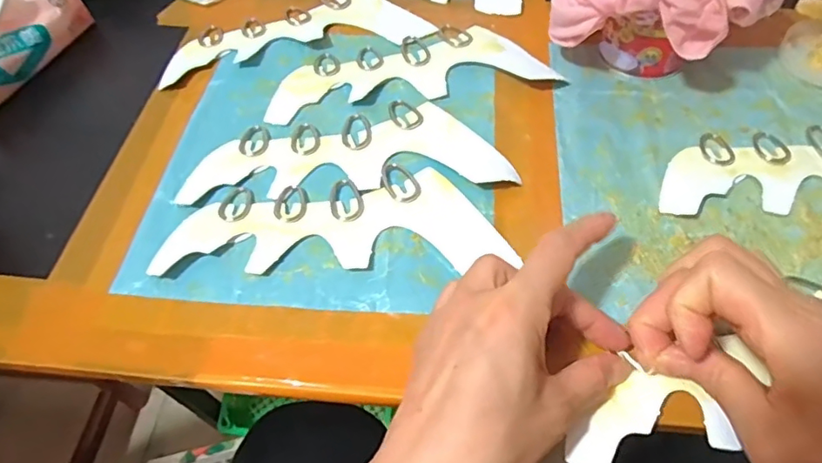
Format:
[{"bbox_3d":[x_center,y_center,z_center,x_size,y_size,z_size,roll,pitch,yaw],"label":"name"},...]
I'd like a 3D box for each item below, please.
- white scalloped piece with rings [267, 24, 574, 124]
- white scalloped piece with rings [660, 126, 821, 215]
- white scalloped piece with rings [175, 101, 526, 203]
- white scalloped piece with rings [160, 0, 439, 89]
[{"bbox_3d":[-0.004,-0.126,0.420,0.209,0.004,0.076,-9,57,-1],"label":"white scalloped piece with rings"},{"bbox_3d":[0.261,-0.043,0.344,0.205,0.010,0.077,0,57,4],"label":"white scalloped piece with rings"},{"bbox_3d":[-0.043,-0.057,0.373,0.211,0.004,0.076,-3,57,2],"label":"white scalloped piece with rings"},{"bbox_3d":[-0.096,-0.169,0.454,0.212,0.007,0.084,-14,57,-5],"label":"white scalloped piece with rings"}]

